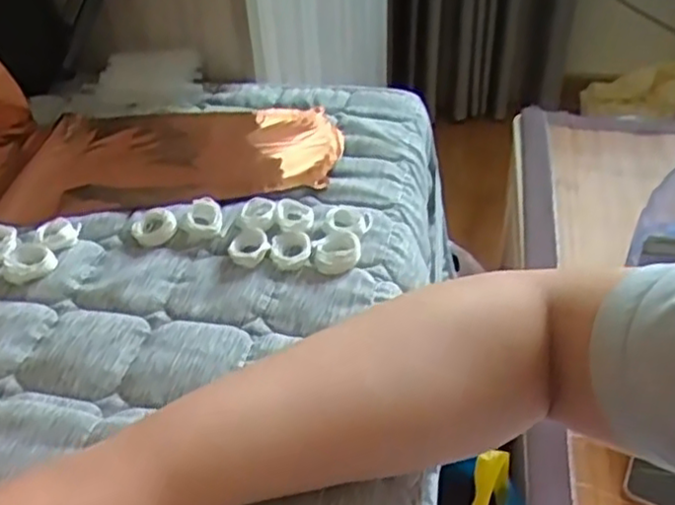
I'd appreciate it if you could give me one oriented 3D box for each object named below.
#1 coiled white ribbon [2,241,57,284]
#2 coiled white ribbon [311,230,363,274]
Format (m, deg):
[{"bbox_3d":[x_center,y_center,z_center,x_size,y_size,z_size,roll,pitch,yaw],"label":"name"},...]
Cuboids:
[{"bbox_3d":[-0.208,0.007,0.471,0.034,0.012,0.028,-25,47,-23],"label":"coiled white ribbon"},{"bbox_3d":[-0.001,-0.002,0.467,0.030,0.012,0.031,-1,42,1],"label":"coiled white ribbon"}]

